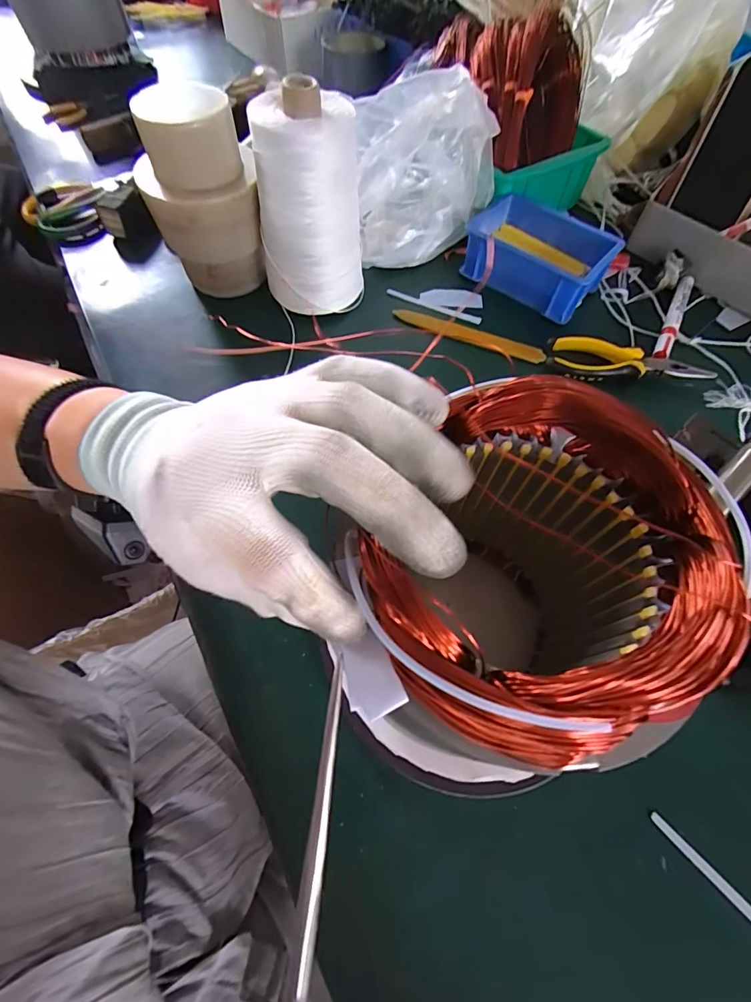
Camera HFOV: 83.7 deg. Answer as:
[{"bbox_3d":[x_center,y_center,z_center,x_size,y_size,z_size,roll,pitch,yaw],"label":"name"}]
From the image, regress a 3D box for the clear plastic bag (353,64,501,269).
[{"bbox_3d":[0.052,-0.329,0.438,0.167,0.155,0.072,-39,69,-20],"label":"clear plastic bag"}]

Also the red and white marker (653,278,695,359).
[{"bbox_3d":[0.321,-0.198,0.453,0.016,0.014,0.142,27,64,12],"label":"red and white marker"}]

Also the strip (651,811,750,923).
[{"bbox_3d":[0.202,0.223,0.231,0.008,0.004,0.108,-39,69,-20],"label":"strip"}]

